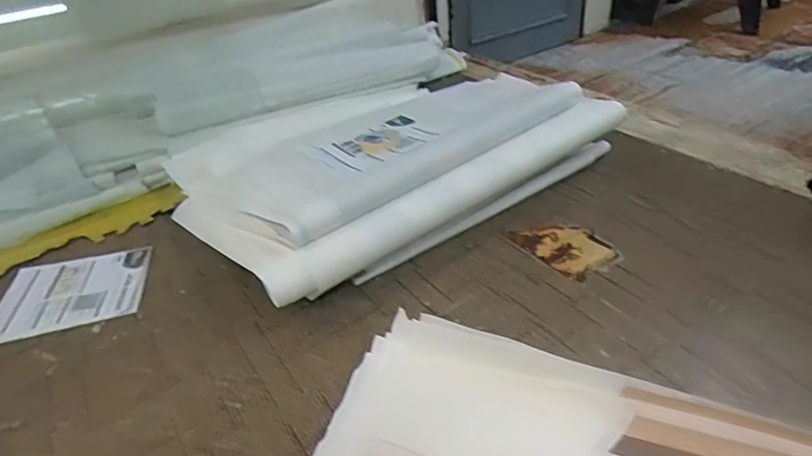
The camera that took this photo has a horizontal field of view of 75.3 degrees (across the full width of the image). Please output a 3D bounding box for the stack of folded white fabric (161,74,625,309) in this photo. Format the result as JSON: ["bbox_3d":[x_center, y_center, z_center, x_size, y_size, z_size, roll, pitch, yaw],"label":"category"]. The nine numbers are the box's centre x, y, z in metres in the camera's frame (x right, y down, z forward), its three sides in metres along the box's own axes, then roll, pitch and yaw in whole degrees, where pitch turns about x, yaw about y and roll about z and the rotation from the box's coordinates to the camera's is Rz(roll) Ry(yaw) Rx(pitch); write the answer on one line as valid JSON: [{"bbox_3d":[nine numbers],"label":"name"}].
[{"bbox_3d":[-0.050,-0.202,1.271,0.939,0.167,0.656,-26,41,-25],"label":"stack of folded white fabric"}]

